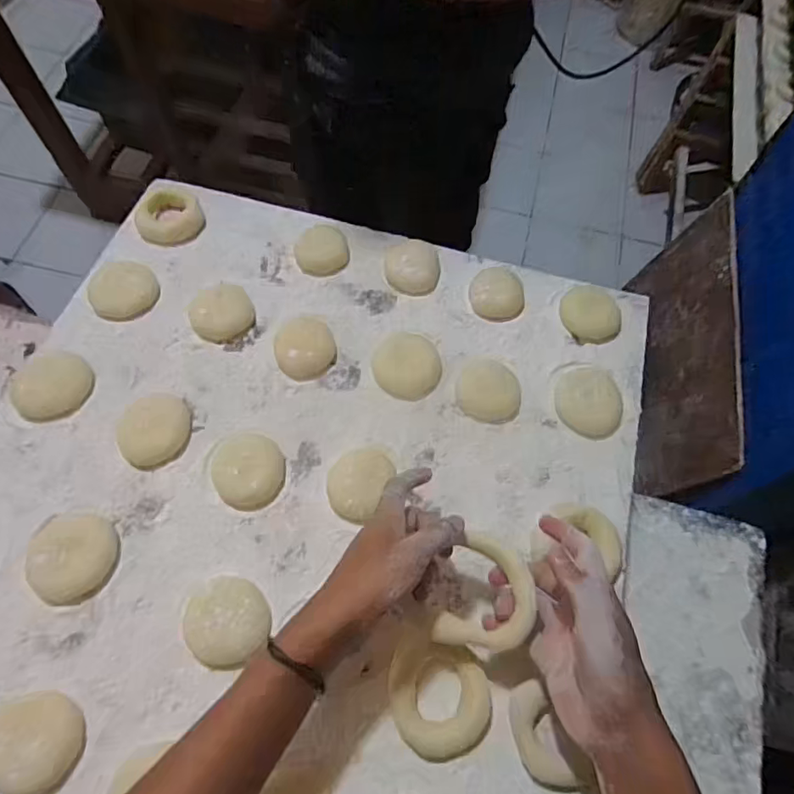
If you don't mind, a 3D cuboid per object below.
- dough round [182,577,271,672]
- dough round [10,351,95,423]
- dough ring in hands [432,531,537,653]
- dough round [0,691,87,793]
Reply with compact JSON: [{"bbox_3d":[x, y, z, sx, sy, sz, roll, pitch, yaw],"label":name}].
[{"bbox_3d":[-0.131,0.173,0.410,0.065,0.015,0.060,1,67,-2],"label":"dough round"},{"bbox_3d":[-0.321,-0.011,0.495,0.066,0.010,0.069,1,67,-2],"label":"dough round"},{"bbox_3d":[0.063,0.140,0.381,0.060,0.031,0.075,10,66,4],"label":"dough ring in hands"},{"bbox_3d":[-0.254,0.237,0.368,0.067,0.017,0.057,30,69,11],"label":"dough round"}]

